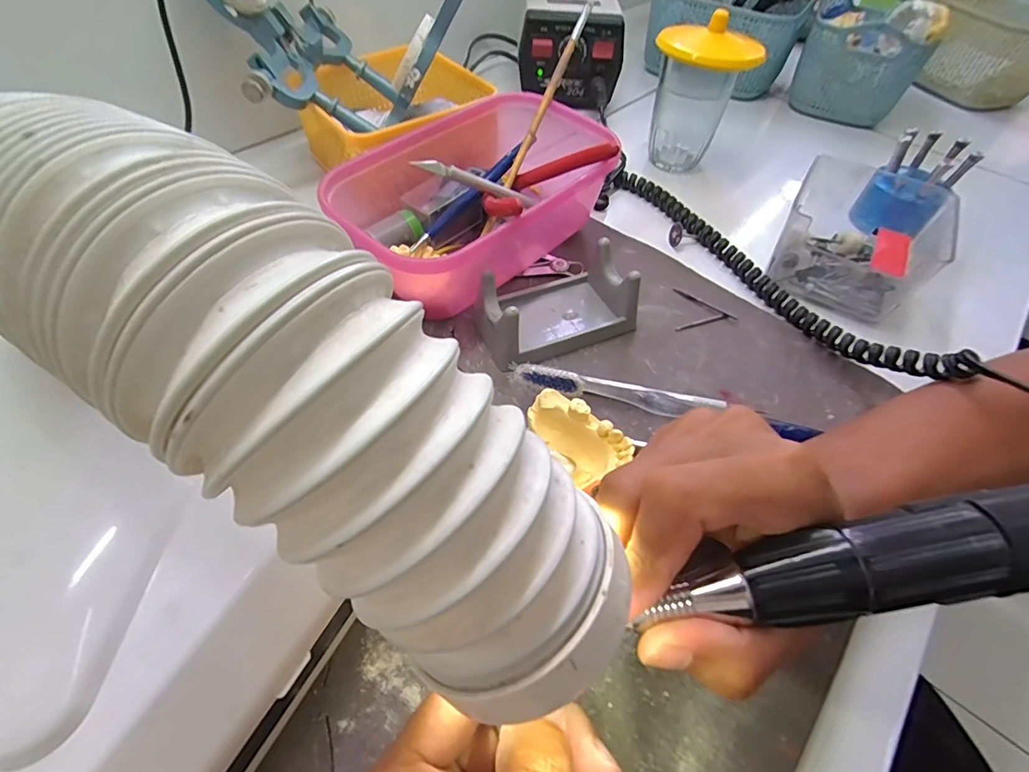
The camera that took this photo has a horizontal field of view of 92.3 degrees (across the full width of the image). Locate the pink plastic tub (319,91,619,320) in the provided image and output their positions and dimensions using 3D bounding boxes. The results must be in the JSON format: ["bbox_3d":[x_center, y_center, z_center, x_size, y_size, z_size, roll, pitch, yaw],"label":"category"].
[{"bbox_3d":[-0.029,-0.131,0.346,0.196,0.071,0.144,-32,60,-25],"label":"pink plastic tub"}]

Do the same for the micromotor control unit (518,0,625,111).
[{"bbox_3d":[0.061,-0.360,0.520,0.102,0.077,0.122,6,52,2],"label":"micromotor control unit"}]

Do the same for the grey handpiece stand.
[{"bbox_3d":[0.025,-0.052,0.310,0.093,0.040,0.052,-19,55,-17],"label":"grey handpiece stand"}]

